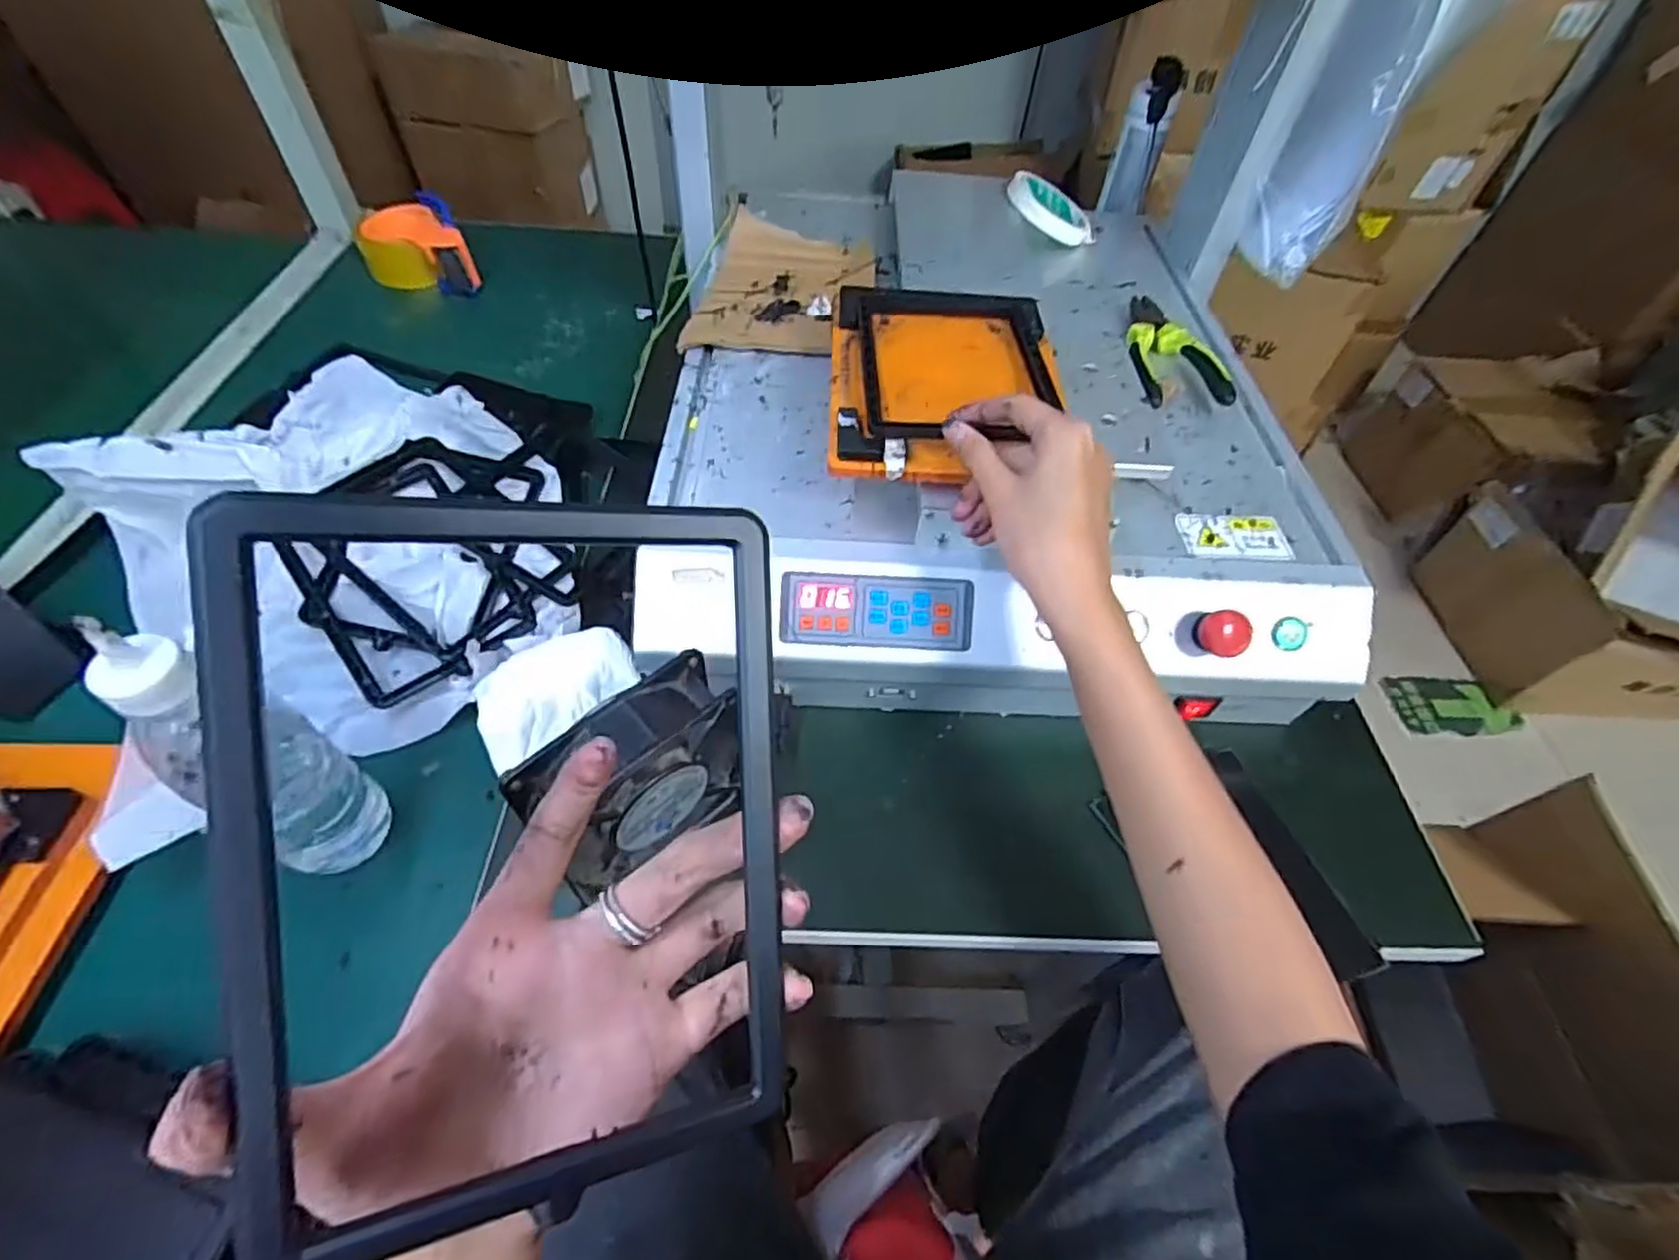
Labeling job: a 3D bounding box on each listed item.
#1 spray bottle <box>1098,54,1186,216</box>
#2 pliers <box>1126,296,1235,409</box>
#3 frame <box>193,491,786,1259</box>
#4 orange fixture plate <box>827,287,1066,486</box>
[{"bbox_3d":[0.319,-0.517,0.754,0.050,0.128,0.042,18,53,9],"label":"spray bottle"},{"bbox_3d":[0.267,-0.234,0.583,0.070,0.013,0.158,2,53,-3],"label":"pliers"},{"bbox_3d":[-0.072,0.053,0.169,0.117,0.020,0.167,-2,91,-26],"label":"frame"},{"bbox_3d":[0.071,-0.171,0.467,0.150,0.020,0.198,3,52,-2],"label":"orange fixture plate"}]

